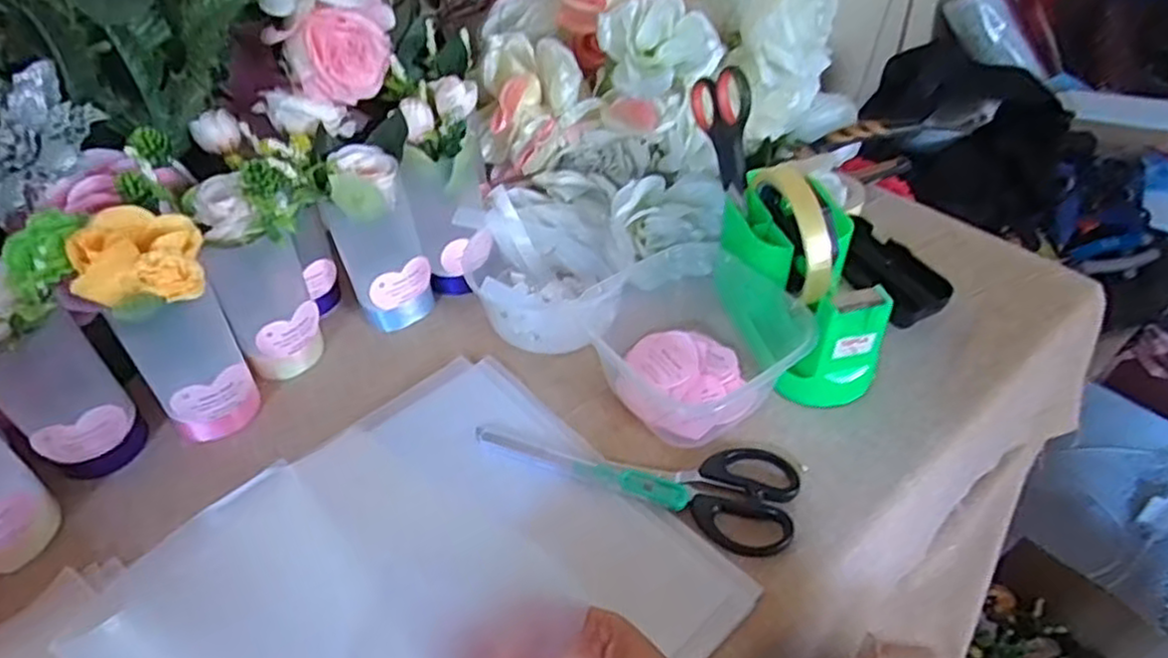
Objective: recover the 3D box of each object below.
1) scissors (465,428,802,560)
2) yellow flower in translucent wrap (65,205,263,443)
[{"bbox_3d":[0.029,0.075,0.410,0.183,0.007,0.063,16,46,16],"label":"scissors"},{"bbox_3d":[-0.226,0.005,0.397,0.055,0.146,0.050,-27,50,-26],"label":"yellow flower in translucent wrap"}]

